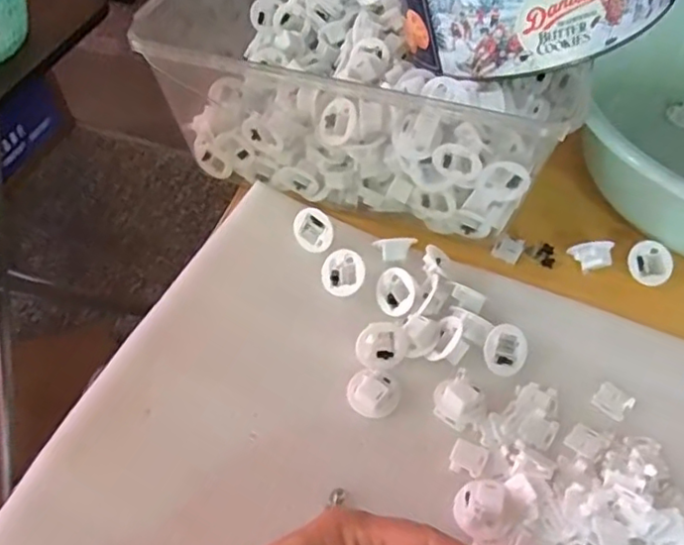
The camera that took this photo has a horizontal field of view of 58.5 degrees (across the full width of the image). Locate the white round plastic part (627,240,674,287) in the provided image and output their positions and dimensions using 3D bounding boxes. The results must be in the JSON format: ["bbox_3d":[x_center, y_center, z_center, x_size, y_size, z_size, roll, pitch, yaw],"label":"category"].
[{"bbox_3d":[0.228,-0.006,0.457,0.033,0.016,0.033,-1,81,6],"label":"white round plastic part"}]

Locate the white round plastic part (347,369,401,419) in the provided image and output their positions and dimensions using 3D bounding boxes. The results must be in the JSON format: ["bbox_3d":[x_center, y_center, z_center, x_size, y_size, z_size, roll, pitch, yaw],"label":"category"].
[{"bbox_3d":[0.020,0.075,0.382,0.032,0.015,0.027,4,52,4],"label":"white round plastic part"}]

